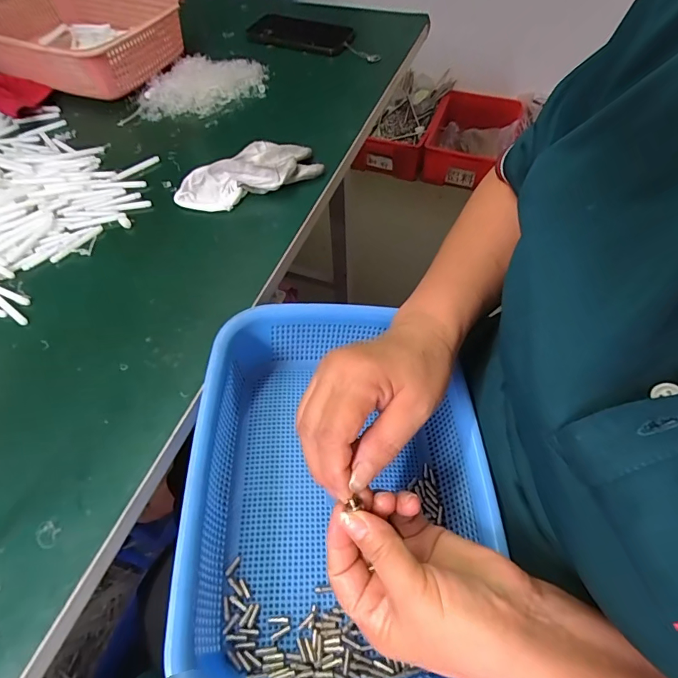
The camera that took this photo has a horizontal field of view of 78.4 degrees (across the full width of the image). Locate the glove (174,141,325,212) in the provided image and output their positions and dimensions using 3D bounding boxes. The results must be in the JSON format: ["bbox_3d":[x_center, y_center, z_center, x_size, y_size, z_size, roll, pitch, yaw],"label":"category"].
[{"bbox_3d":[-0.097,-0.176,0.447,0.148,0.033,0.061,-30,60,-16],"label":"glove"}]

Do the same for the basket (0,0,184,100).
[{"bbox_3d":[-0.375,-0.435,0.596,0.290,0.083,0.208,22,60,17],"label":"basket"}]

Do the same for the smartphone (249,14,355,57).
[{"bbox_3d":[-0.060,-0.465,0.634,0.158,0.016,0.079,21,60,16],"label":"smartphone"}]

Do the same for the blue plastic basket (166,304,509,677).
[{"bbox_3d":[0.003,0.105,0.318,0.207,0.090,0.288,-4,56,1],"label":"blue plastic basket"}]

